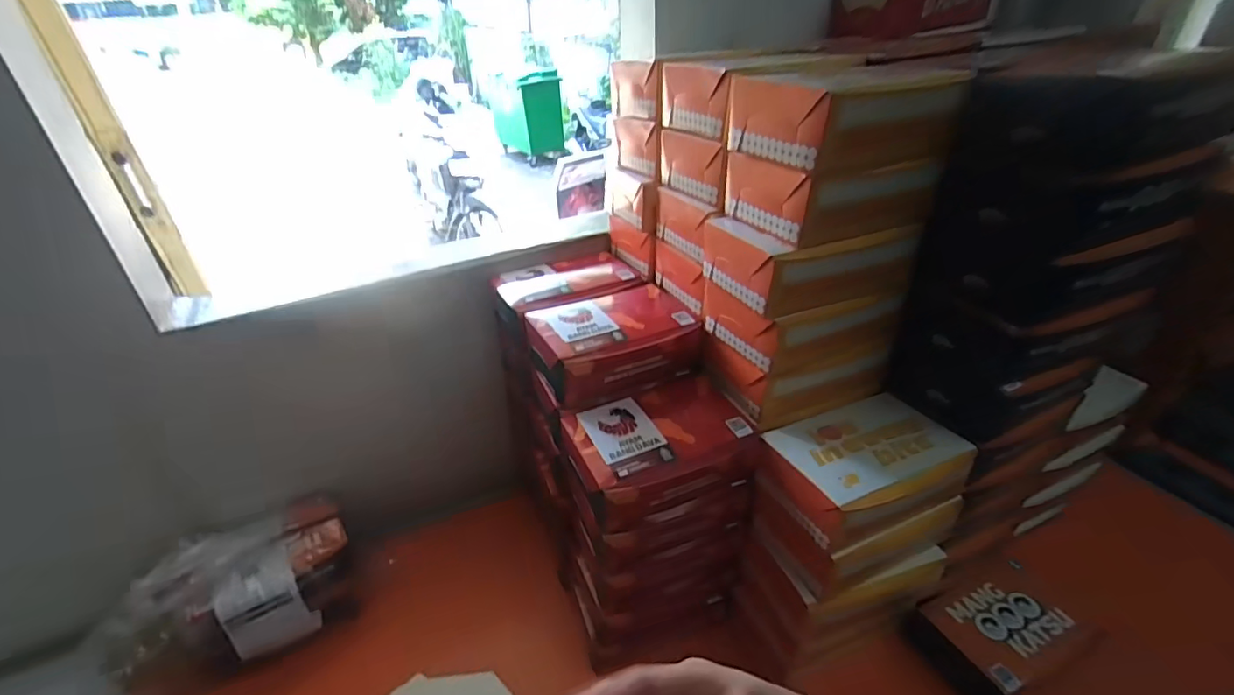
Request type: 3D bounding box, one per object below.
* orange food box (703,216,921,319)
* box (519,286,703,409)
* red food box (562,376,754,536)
[{"bbox_3d":[0.186,-0.090,0.537,0.170,0.070,0.117,-12,35,-16],"label":"orange food box"},{"bbox_3d":[-0.006,-0.013,0.628,0.186,0.059,0.141,-11,34,-14],"label":"box"},{"bbox_3d":[0.043,0.103,0.562,0.187,0.059,0.131,-13,35,-17],"label":"red food box"}]

